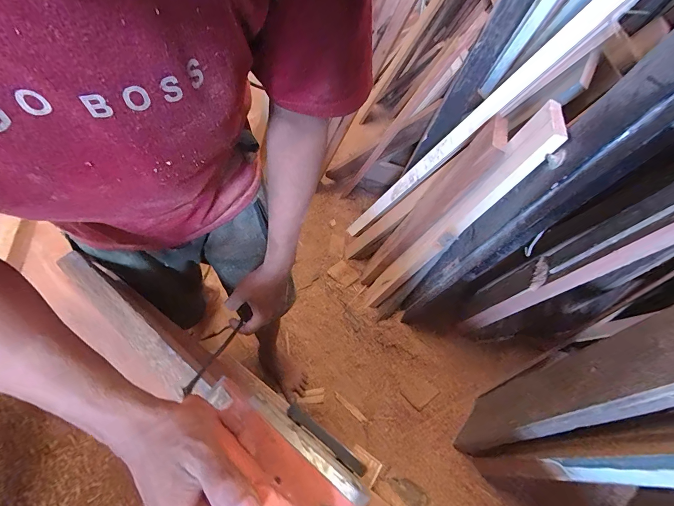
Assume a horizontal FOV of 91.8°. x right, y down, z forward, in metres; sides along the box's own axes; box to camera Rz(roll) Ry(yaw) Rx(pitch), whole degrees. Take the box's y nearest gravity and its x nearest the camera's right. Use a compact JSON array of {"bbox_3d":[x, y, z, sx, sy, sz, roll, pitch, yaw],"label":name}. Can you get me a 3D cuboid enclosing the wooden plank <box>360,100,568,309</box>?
[{"bbox_3d":[0.261,-0.037,0.913,0.052,0.819,0.109,25,57,-5],"label":"wooden plank"}]

